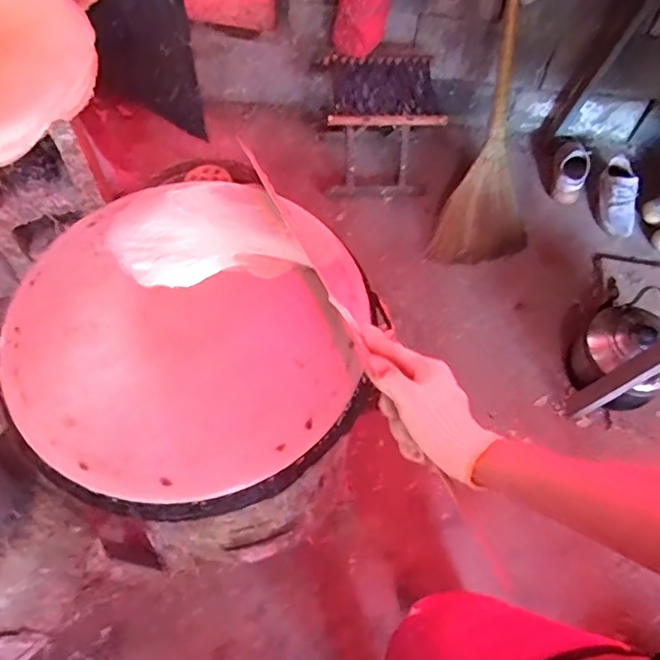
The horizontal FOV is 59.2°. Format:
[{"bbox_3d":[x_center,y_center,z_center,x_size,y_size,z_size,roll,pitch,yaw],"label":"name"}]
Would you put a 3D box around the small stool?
[{"bbox_3d":[0.136,-0.550,1.642,0.299,0.323,0.290,0,61,-3],"label":"small stool"}]

